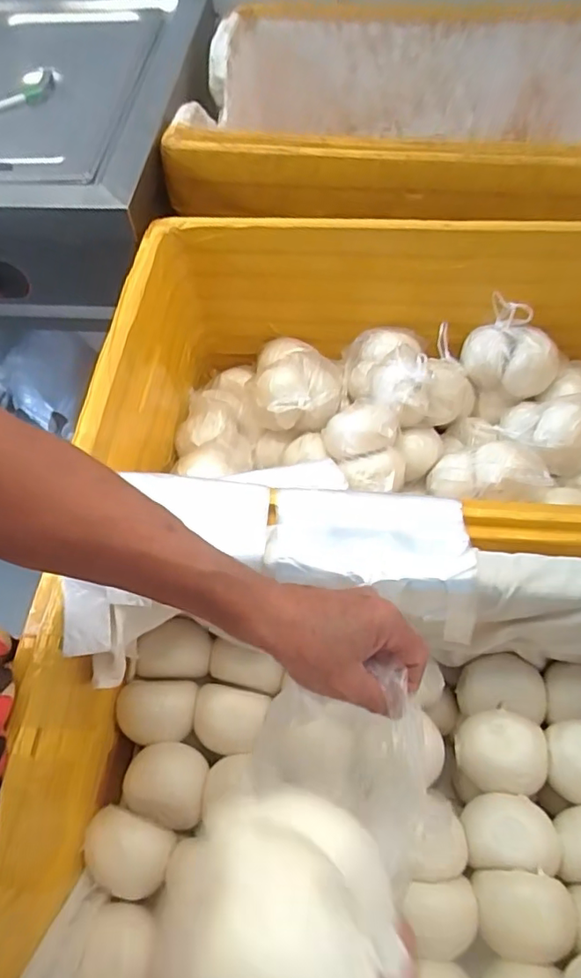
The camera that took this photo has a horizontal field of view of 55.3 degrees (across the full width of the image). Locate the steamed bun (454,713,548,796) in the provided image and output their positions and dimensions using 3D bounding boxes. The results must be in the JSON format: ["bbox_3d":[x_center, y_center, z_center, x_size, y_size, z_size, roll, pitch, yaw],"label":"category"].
[{"bbox_3d":[0.220,0.271,0.581,0.085,0.054,0.075,1,78,19],"label":"steamed bun"}]

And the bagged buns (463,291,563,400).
[{"bbox_3d":[0.305,-0.186,0.770,0.129,0.095,0.075,35,64,21],"label":"bagged buns"}]

